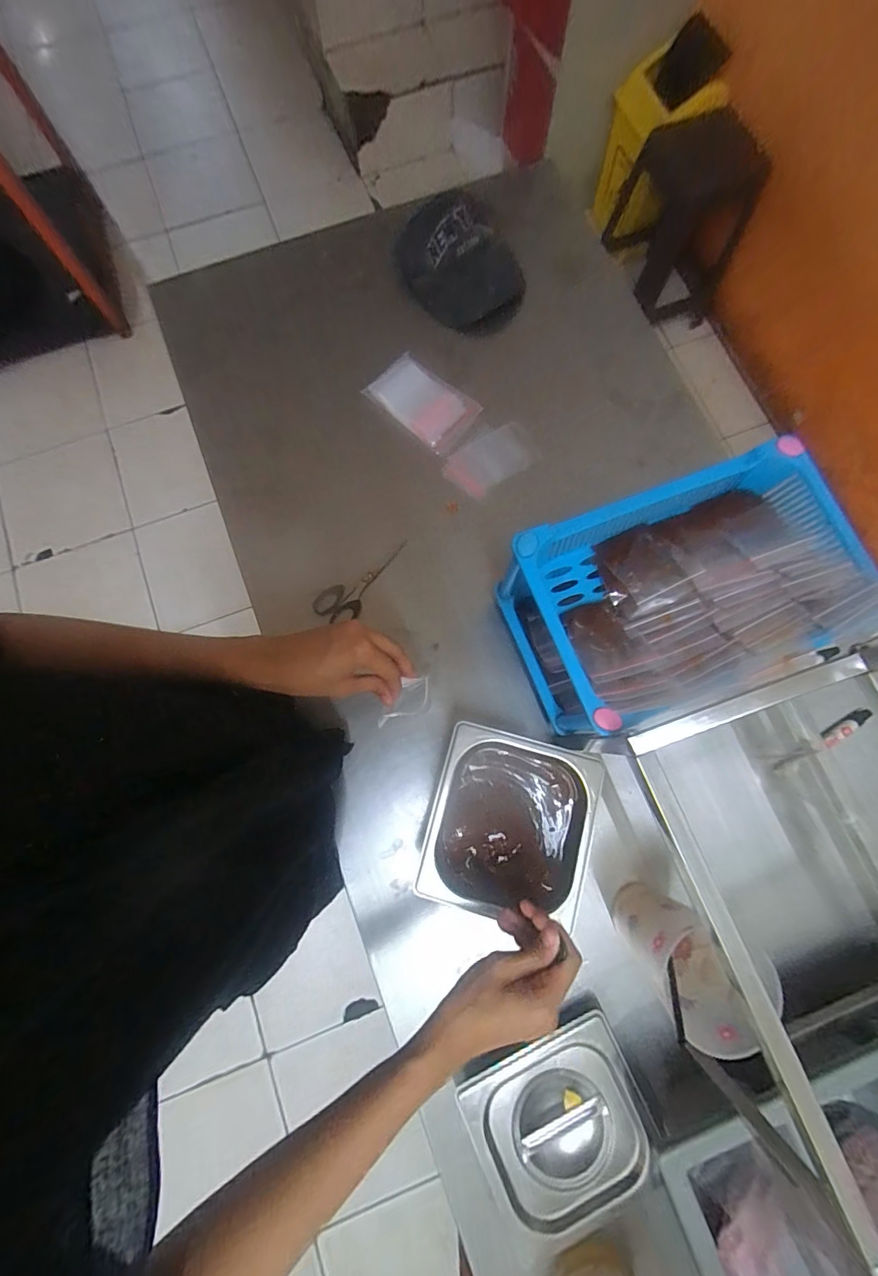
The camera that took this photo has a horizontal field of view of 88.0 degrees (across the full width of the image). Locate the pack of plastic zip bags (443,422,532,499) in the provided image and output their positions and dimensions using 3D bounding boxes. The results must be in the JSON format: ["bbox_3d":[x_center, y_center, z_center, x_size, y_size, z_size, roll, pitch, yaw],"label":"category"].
[{"bbox_3d":[0.073,-0.253,0.653,0.124,0.013,0.071,-32,79,-5],"label":"pack of plastic zip bags"}]

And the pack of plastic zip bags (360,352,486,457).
[{"bbox_3d":[-0.026,-0.336,0.650,0.149,0.030,0.091,33,81,8],"label":"pack of plastic zip bags"}]

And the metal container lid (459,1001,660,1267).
[{"bbox_3d":[0.128,0.511,0.470,0.176,0.030,0.167,-22,79,-3],"label":"metal container lid"}]

